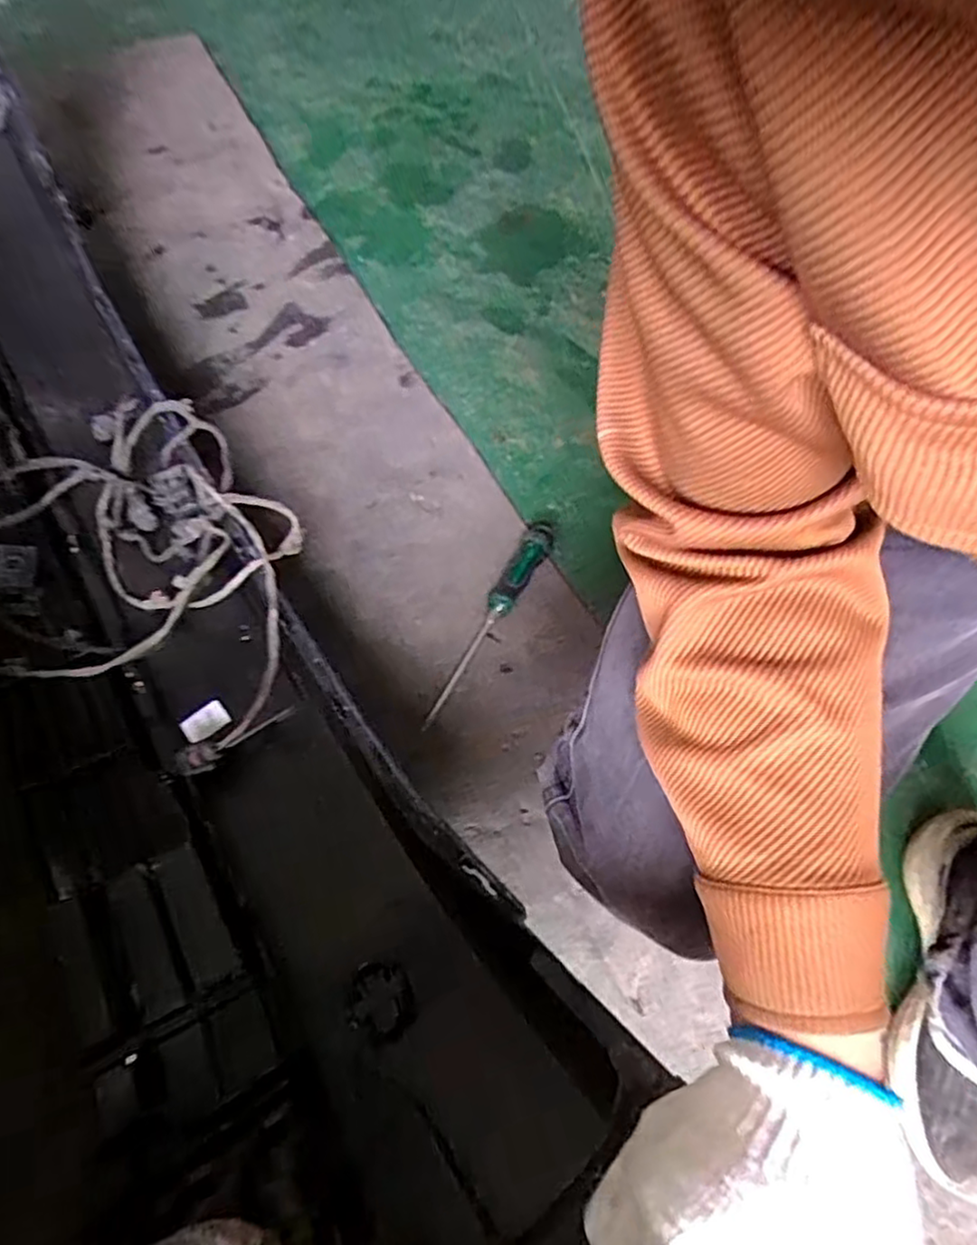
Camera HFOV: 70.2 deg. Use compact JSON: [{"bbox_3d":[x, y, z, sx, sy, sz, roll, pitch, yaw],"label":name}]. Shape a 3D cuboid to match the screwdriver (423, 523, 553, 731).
[{"bbox_3d":[0.008,-0.005,0.733,0.032,0.034,0.268,22,65,14],"label":"screwdriver"}]

